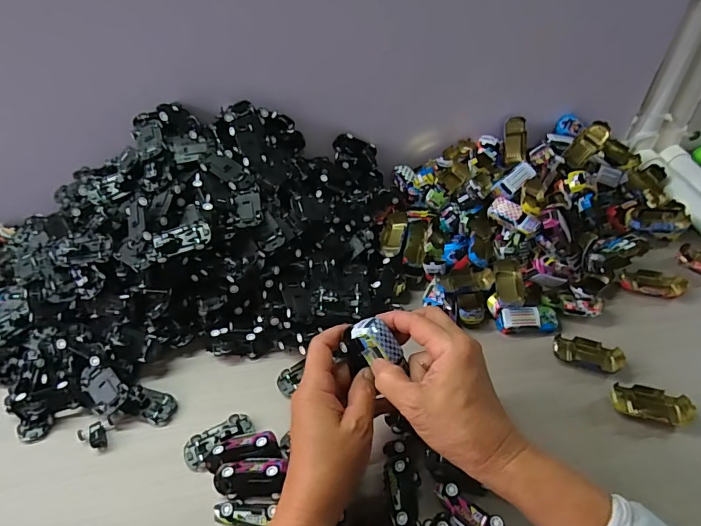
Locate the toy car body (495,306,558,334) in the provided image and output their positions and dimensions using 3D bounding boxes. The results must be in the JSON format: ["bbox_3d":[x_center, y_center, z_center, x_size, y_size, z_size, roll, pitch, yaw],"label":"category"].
[{"bbox_3d":[0.192,0.063,0.472,0.061,0.020,0.025,-6,45,-1],"label":"toy car body"}]

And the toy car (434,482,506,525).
[{"bbox_3d":[0.092,0.199,0.341,0.059,0.029,0.023,28,53,28],"label":"toy car"}]

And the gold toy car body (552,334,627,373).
[{"bbox_3d":[0.242,0.092,0.445,0.067,0.014,0.030,12,47,16],"label":"gold toy car body"}]

